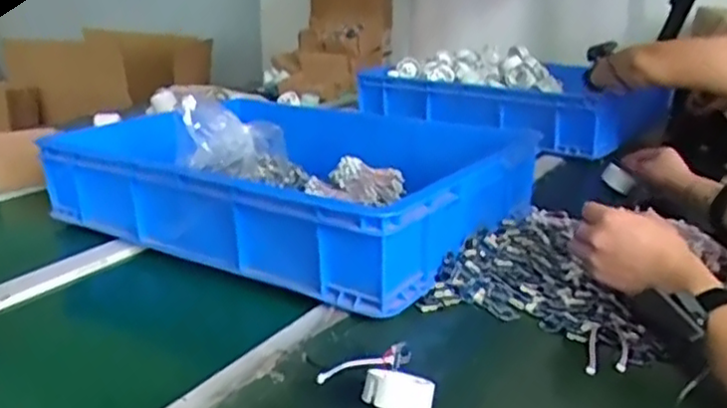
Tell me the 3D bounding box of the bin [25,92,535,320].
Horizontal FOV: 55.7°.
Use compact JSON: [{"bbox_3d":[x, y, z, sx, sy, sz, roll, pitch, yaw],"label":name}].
[{"bbox_3d":[-0.095,-0.042,0.984,0.568,0.119,0.436,12,23,31],"label":"bin"}]

